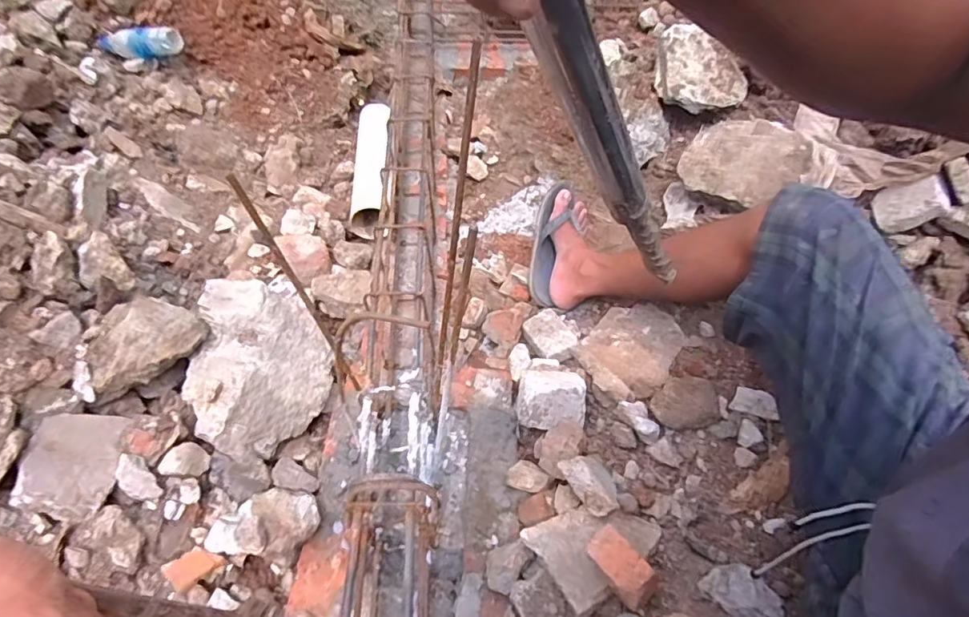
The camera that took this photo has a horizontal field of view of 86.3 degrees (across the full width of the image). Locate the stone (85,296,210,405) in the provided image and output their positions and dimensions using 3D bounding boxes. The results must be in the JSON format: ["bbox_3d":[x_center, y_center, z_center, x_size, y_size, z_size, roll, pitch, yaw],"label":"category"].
[{"bbox_3d":[-0.496,0.043,0.746,0.163,0.060,0.115,-27,58,-19],"label":"stone"}]

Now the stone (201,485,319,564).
[{"bbox_3d":[-0.303,0.302,0.730,0.138,0.060,0.089,2,53,1],"label":"stone"}]

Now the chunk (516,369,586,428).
[{"bbox_3d":[0.108,0.142,0.830,0.109,0.066,0.093,9,53,6],"label":"chunk"}]

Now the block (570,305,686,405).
[{"bbox_3d":[0.249,0.068,0.887,0.178,0.048,0.151,-37,62,-25],"label":"block"}]

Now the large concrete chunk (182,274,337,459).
[{"bbox_3d":[-0.363,0.100,0.833,0.202,0.130,0.261,15,66,-34],"label":"large concrete chunk"}]

